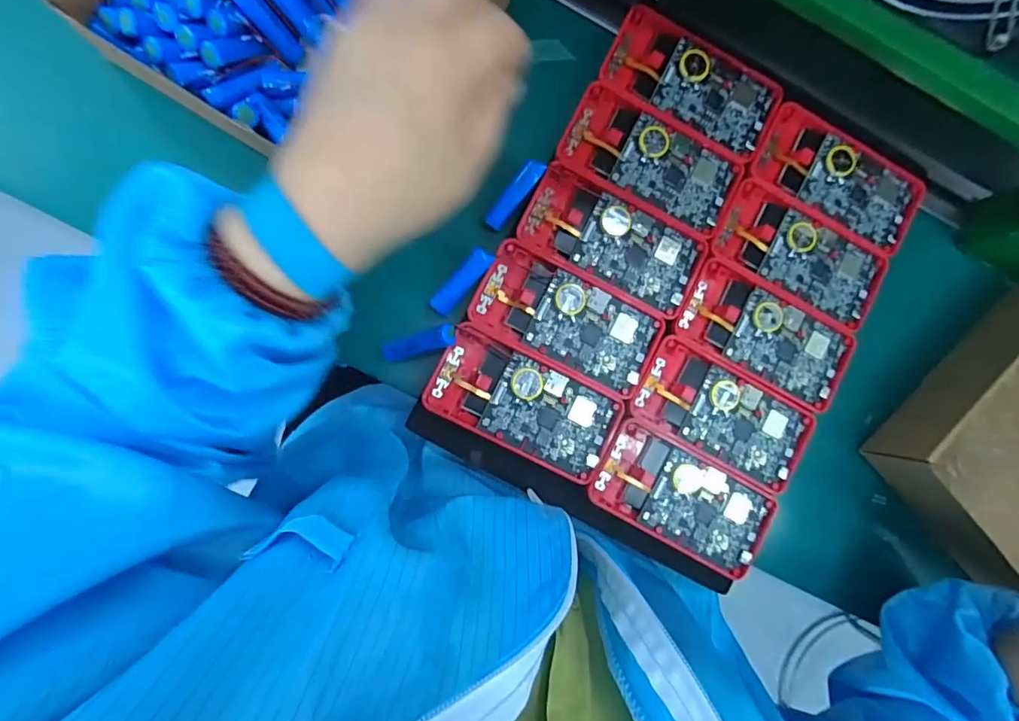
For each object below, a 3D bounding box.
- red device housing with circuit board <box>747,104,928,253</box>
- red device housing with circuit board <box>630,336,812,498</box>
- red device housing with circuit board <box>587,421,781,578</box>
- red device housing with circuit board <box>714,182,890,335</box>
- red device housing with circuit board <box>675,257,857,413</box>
[{"bbox_3d":[0.235,-0.130,0.359,0.120,0.011,0.069,26,85,-3],"label":"red device housing with circuit board"},{"bbox_3d":[0.146,0.037,0.342,0.122,0.011,0.061,28,85,-3],"label":"red device housing with circuit board"},{"bbox_3d":[0.116,0.092,0.336,0.120,0.010,0.063,29,85,-3],"label":"red device housing with circuit board"},{"bbox_3d":[0.205,-0.074,0.354,0.120,0.012,0.066,28,85,-3],"label":"red device housing with circuit board"},{"bbox_3d":[0.177,-0.018,0.348,0.120,0.013,0.060,28,85,-3],"label":"red device housing with circuit board"}]

